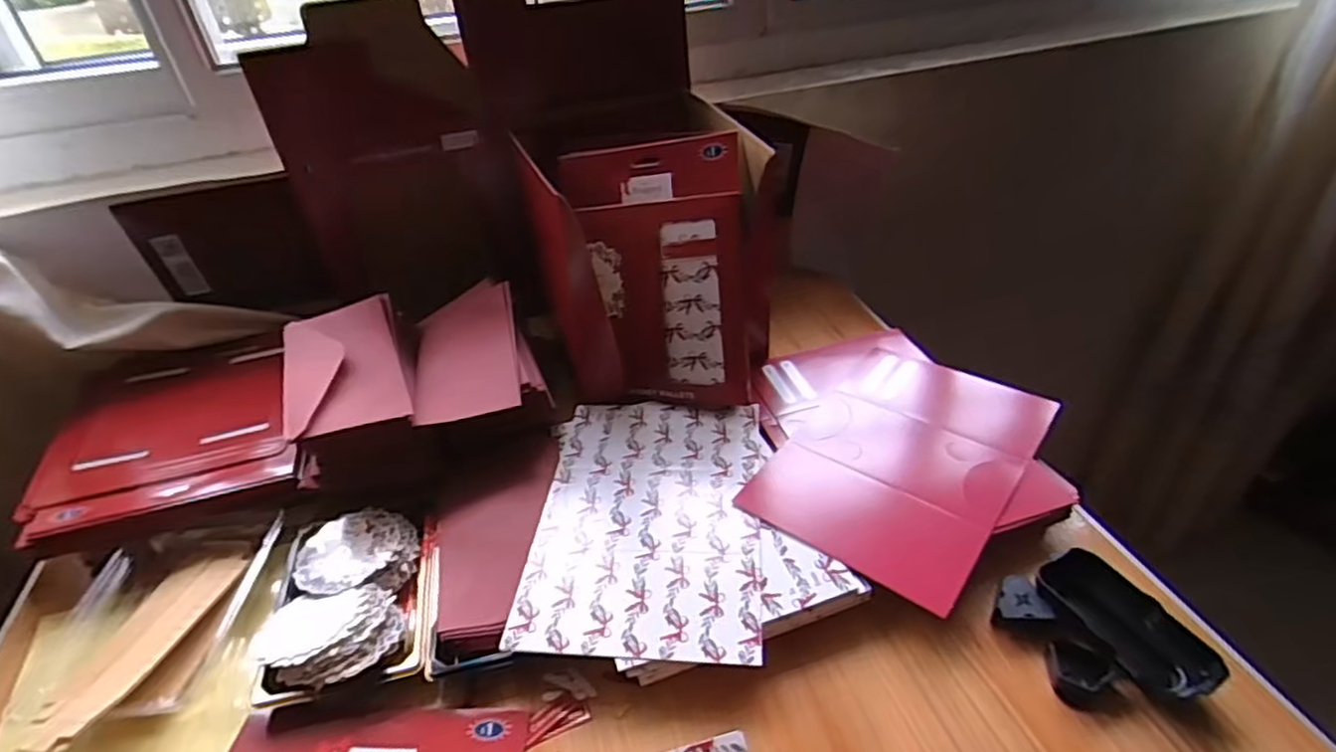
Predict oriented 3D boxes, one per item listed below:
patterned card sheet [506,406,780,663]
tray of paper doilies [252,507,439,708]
[{"bbox_3d":[-0.013,0.107,0.553,0.176,0.004,0.253,1,38,7],"label":"patterned card sheet"},{"bbox_3d":[-0.238,0.166,0.521,0.120,0.037,0.152,-11,37,-8],"label":"tray of paper doilies"}]

